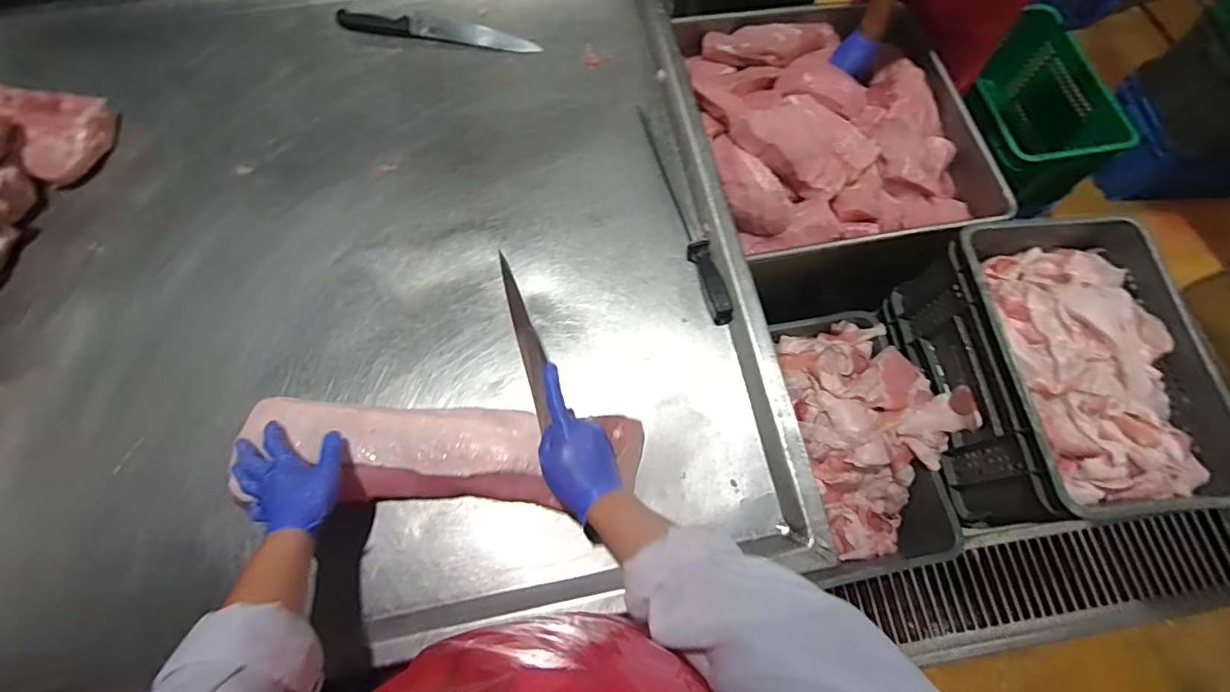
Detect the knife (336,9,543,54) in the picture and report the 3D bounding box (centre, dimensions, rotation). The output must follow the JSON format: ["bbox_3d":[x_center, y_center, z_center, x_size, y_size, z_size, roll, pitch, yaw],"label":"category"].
[{"bbox_3d":[-0.317,-0.574,0.966,0.357,0.024,0.057,4,70,-1],"label":"knife"}]

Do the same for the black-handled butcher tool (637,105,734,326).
[{"bbox_3d":[0.103,-0.215,0.815,0.031,0.040,0.395,-14,72,-7],"label":"black-handled butcher tool"}]

